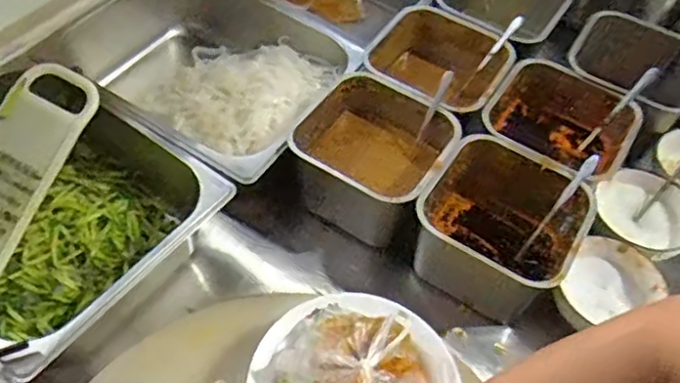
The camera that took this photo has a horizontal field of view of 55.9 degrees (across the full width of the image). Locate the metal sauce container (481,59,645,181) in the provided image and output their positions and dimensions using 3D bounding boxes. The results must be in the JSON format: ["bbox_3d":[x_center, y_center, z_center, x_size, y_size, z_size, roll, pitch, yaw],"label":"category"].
[{"bbox_3d":[0.252,-0.068,0.770,0.166,0.084,0.161,32,57,17],"label":"metal sauce container"}]

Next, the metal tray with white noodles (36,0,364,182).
[{"bbox_3d":[-0.167,-0.135,0.820,0.329,0.131,0.264,28,56,15],"label":"metal tray with white noodles"}]

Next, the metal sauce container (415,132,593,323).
[{"bbox_3d":[0.167,0.040,0.693,0.157,0.106,0.169,31,57,17],"label":"metal sauce container"}]

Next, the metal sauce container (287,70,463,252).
[{"bbox_3d":[0.035,-0.038,0.734,0.159,0.098,0.157,27,56,14],"label":"metal sauce container"}]

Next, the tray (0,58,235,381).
[{"bbox_3d":[-0.317,0.015,0.671,0.330,0.094,0.263,32,57,17],"label":"tray"}]

